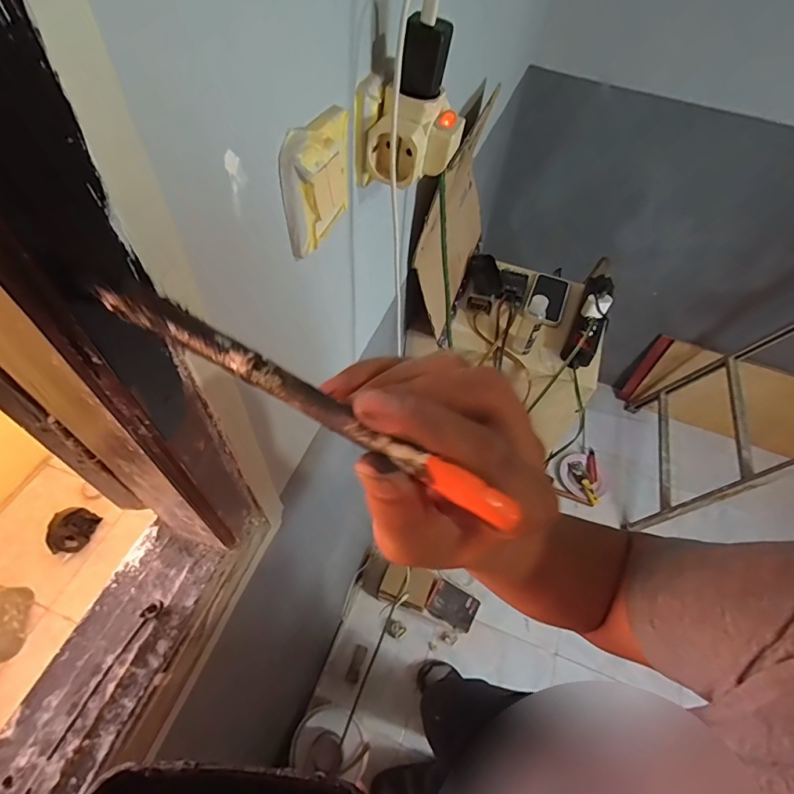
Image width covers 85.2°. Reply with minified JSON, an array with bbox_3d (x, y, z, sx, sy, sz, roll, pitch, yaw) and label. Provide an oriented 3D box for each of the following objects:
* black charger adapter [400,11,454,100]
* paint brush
[{"bbox_3d":[0.022,-0.259,0.330,0.033,0.049,0.025,8,55,1],"label":"black charger adapter"},{"bbox_3d":[-0.034,0.000,0.152,0.165,0.010,0.011,29,57,9],"label":"paint brush"}]

